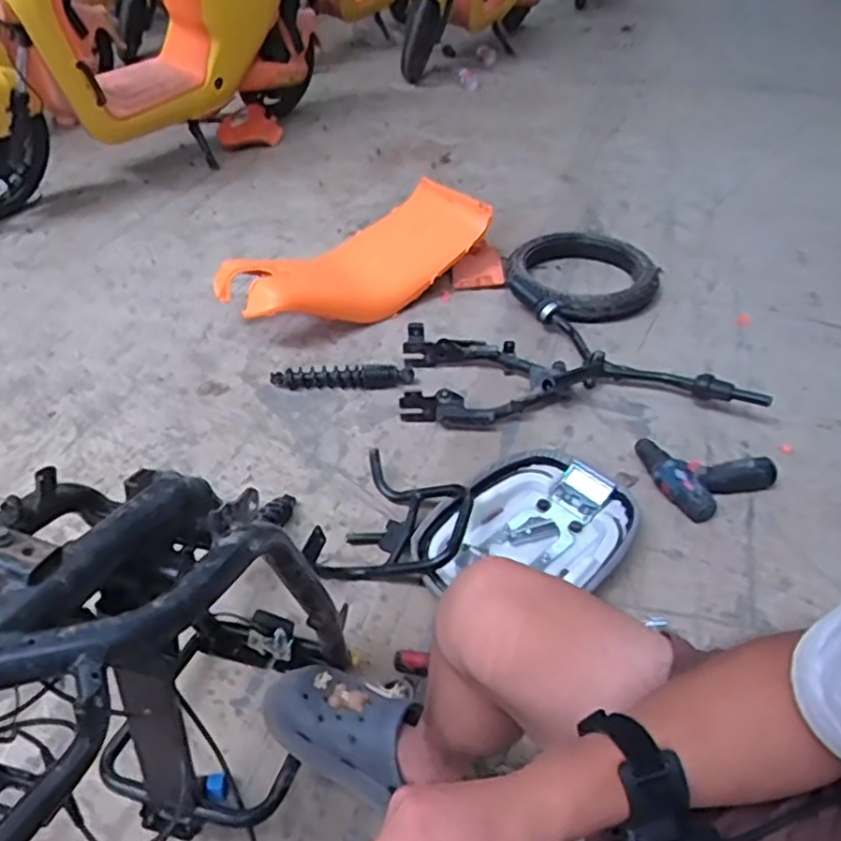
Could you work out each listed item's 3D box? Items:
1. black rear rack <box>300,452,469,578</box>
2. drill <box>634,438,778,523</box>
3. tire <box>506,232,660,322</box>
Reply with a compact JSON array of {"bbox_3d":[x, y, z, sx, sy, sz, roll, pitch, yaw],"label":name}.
[{"bbox_3d":[-0.037,0.173,1.094,0.210,0.080,0.258,15,42,16],"label":"black rear rack"},{"bbox_3d":[0.505,0.081,1.237,0.196,0.052,0.179,-15,43,-19],"label":"drill"},{"bbox_3d":[0.409,-0.385,1.767,0.422,0.078,0.386,1,40,0],"label":"tire"}]

